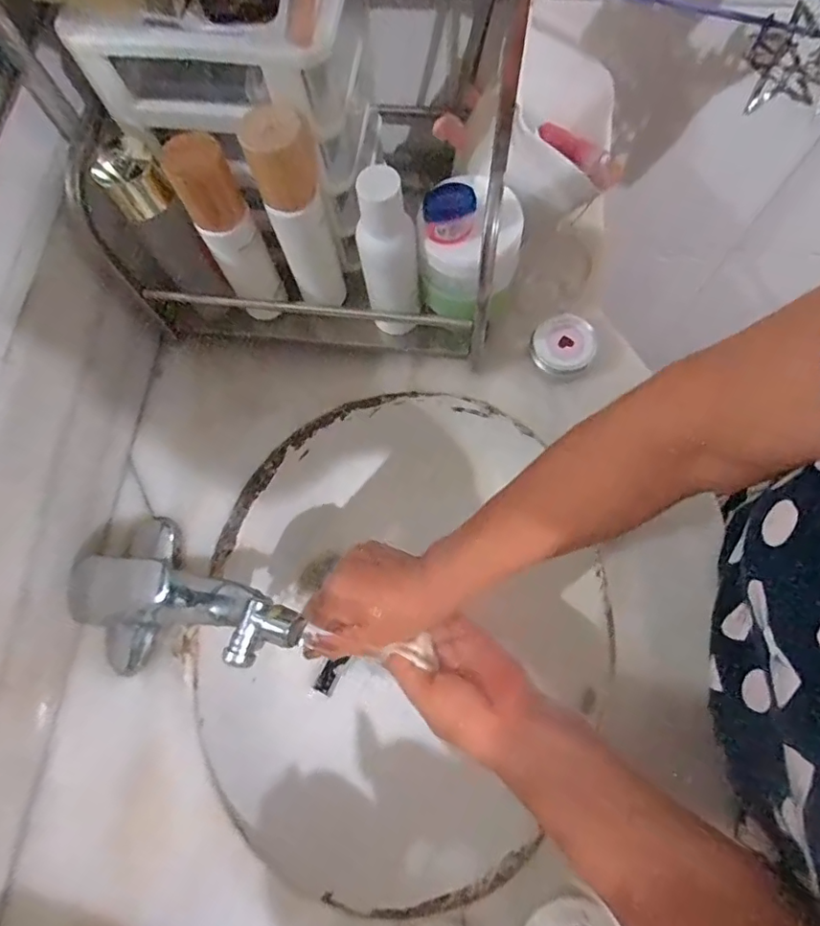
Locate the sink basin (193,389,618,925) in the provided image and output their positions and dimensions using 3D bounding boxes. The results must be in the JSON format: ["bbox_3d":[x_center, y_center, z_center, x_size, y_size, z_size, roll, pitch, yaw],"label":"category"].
[{"bbox_3d":[-0.007,0.158,0.535,0.344,0.161,0.420,8,74,4],"label":"sink basin"}]

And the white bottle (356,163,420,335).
[{"bbox_3d":[-0.014,-0.151,0.403,0.039,0.143,0.034,6,74,4],"label":"white bottle"}]

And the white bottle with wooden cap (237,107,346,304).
[{"bbox_3d":[-0.081,-0.180,0.394,0.041,0.160,0.037,-13,74,-2],"label":"white bottle with wooden cap"}]

